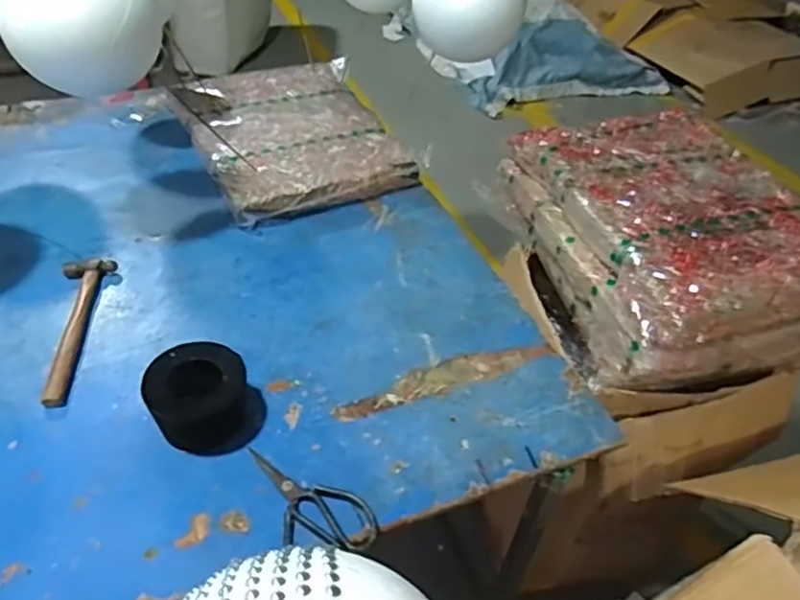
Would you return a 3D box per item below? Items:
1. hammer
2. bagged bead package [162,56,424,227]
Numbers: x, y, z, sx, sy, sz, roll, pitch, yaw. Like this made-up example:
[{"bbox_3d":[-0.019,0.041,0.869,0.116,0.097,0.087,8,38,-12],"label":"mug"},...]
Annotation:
[{"bbox_3d":[-0.467,0.039,0.910,0.071,0.023,0.278,-2,41,-5],"label":"hammer"},{"bbox_3d":[-0.212,-0.352,1.327,0.406,0.065,0.541,-18,45,-23],"label":"bagged bead package"}]

